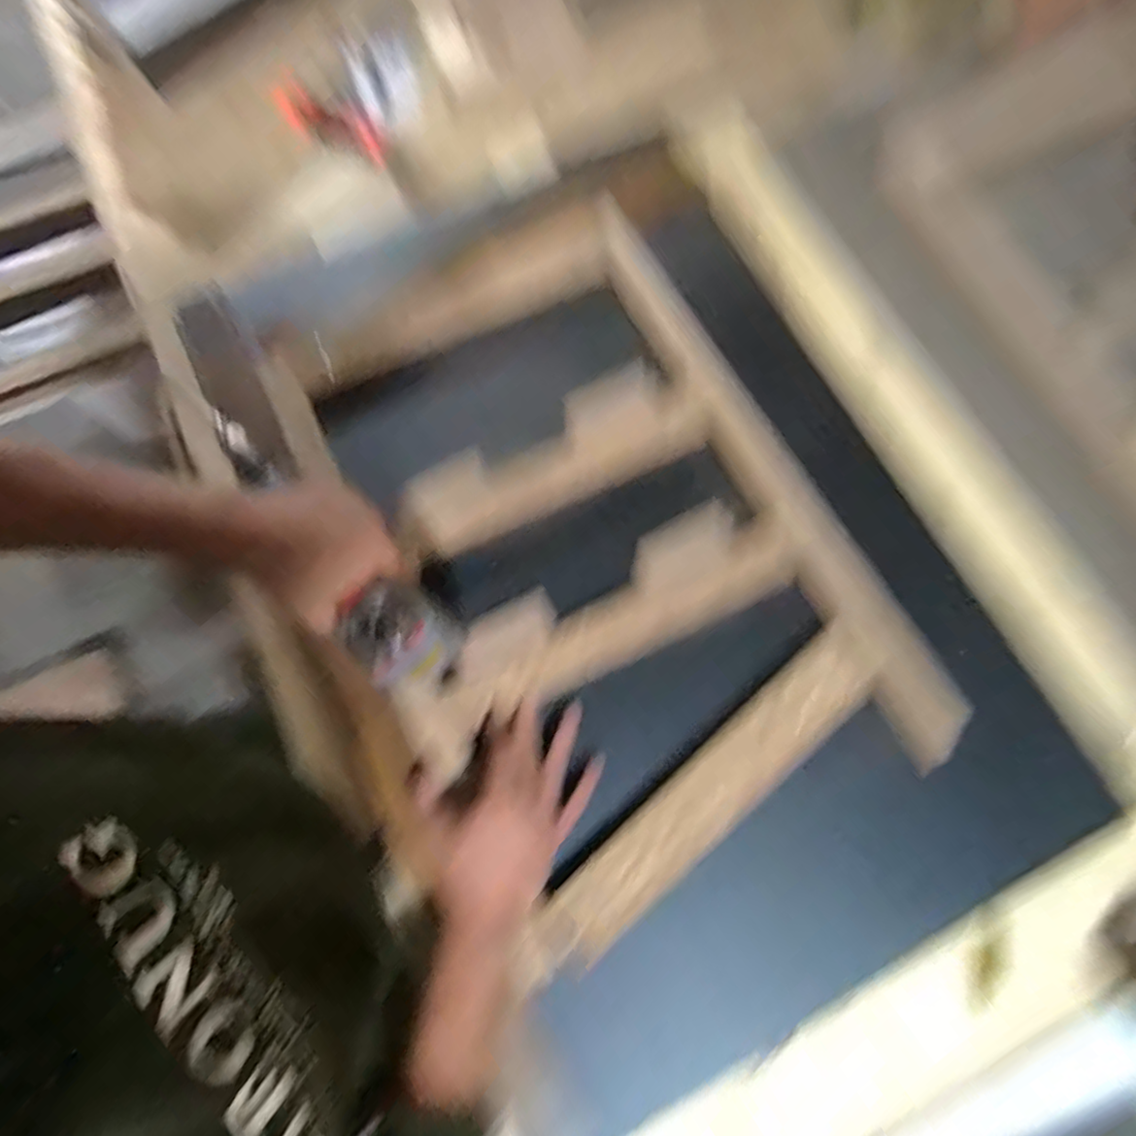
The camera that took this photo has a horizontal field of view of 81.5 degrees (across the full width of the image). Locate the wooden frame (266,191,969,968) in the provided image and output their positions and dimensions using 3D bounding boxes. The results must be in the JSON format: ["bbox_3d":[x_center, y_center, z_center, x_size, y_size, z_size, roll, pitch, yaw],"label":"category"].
[{"bbox_3d":[-0.021,-0.029,0.566,0.433,0.036,0.601,-28,73,-8],"label":"wooden frame"}]

